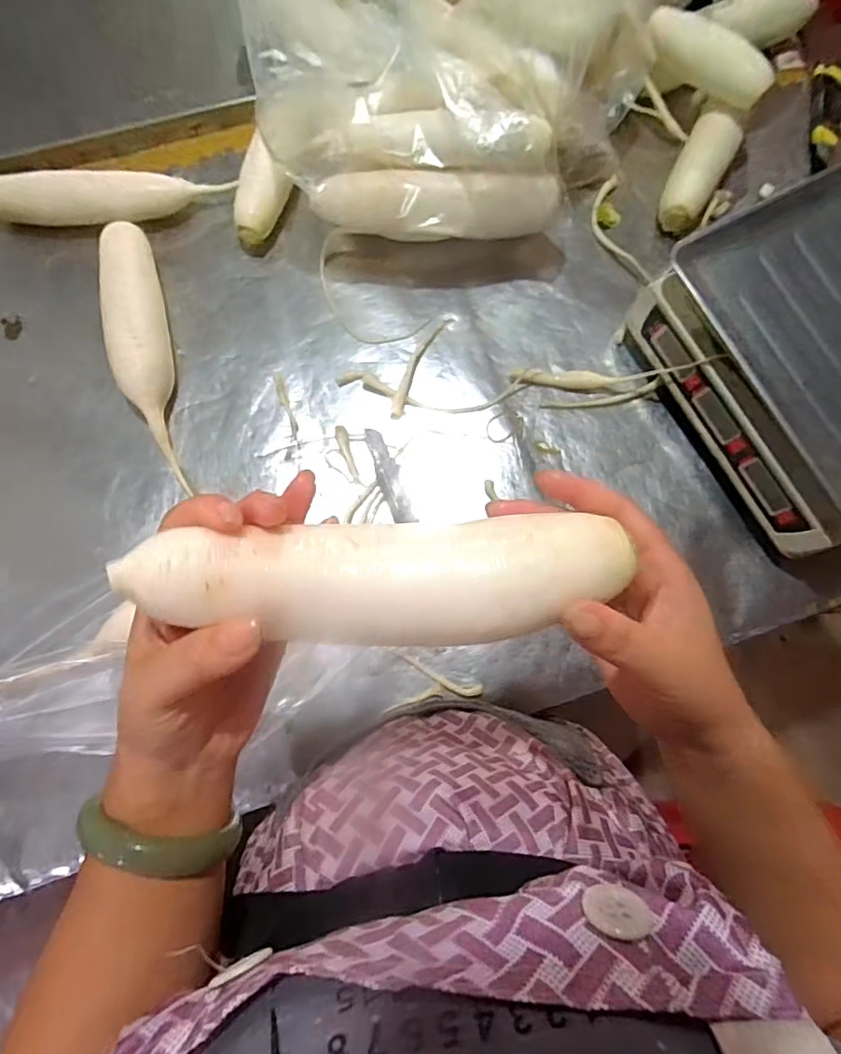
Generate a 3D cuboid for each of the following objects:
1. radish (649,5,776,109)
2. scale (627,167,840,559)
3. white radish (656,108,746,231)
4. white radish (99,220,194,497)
[{"bbox_3d":[0.327,-0.534,0.621,0.154,0.043,0.040,44,81,7],"label":"radish"},{"bbox_3d":[0.420,-0.168,0.578,0.264,0.124,0.335,-27,80,-6],"label":"scale"},{"bbox_3d":[0.335,-0.427,0.664,0.062,0.069,0.138,28,79,5],"label":"white radish"},{"bbox_3d":[-0.310,-0.192,0.601,0.057,0.066,0.289,-11,77,-4],"label":"white radish"}]

